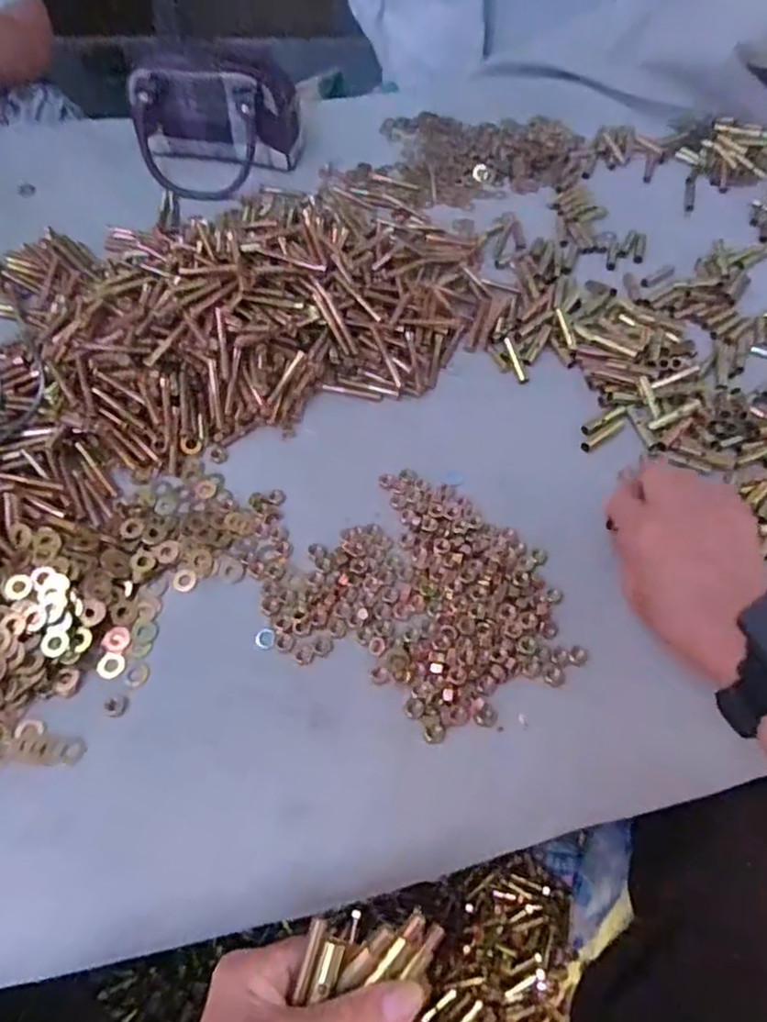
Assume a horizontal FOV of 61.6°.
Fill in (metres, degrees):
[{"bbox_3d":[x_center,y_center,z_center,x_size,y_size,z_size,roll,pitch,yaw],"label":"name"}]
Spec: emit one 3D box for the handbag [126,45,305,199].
[{"bbox_3d":[-0.180,-0.410,0.688,0.178,0.103,0.086,-4,57,-7],"label":"handbag"}]

